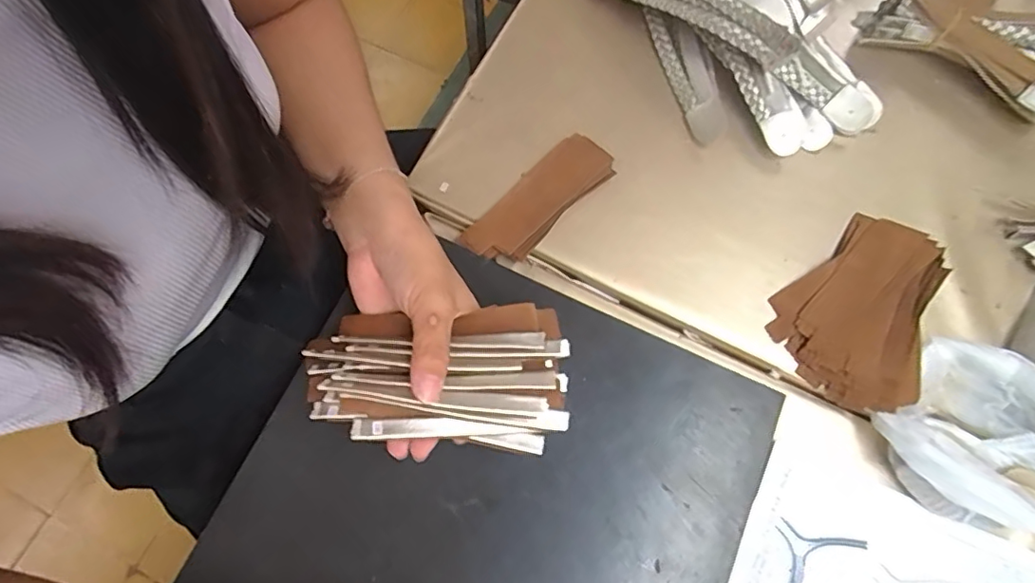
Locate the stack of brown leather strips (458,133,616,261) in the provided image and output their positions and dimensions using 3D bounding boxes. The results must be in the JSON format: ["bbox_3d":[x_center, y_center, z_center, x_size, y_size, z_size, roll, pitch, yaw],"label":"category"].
[{"bbox_3d":[0.017,-0.072,0.427,0.049,0.015,0.134,42,76,14],"label":"stack of brown leather strips"}]

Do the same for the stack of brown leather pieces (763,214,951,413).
[{"bbox_3d":[0.247,0.007,0.391,0.093,0.033,0.134,38,75,13],"label":"stack of brown leather pieces"}]

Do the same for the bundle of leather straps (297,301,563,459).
[{"bbox_3d":[-0.049,0.047,0.322,0.150,0.036,0.077,0,71,2],"label":"bundle of leather straps"}]

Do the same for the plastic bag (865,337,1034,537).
[{"bbox_3d":[0.297,0.090,0.358,0.107,0.054,0.101,-43,75,-13],"label":"plastic bag"}]

